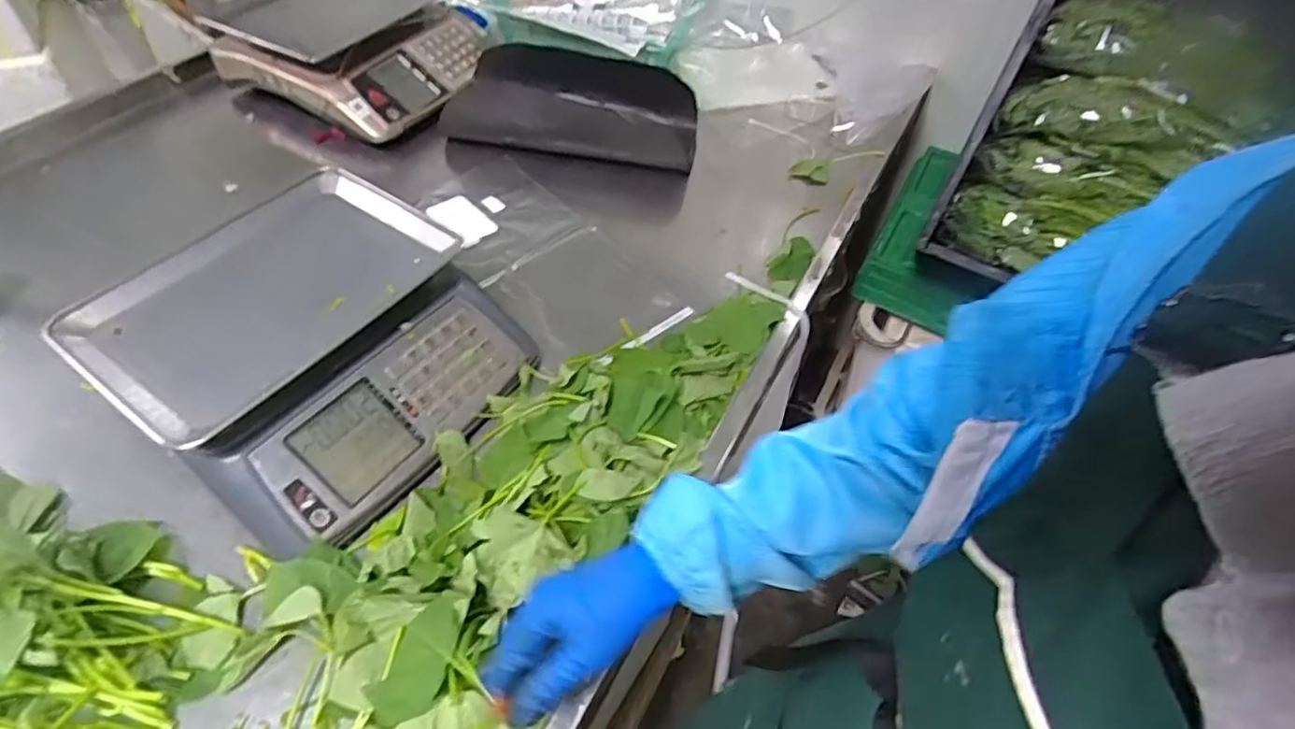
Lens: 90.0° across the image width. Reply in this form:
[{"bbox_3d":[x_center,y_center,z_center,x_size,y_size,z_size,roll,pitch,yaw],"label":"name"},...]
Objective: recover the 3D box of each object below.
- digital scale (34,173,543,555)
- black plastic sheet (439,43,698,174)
[{"bbox_3d":[-0.344,-0.028,0.672,0.353,0.110,0.333,29,53,18],"label":"digital scale"},{"bbox_3d":[-0.115,-0.415,1.030,0.394,0.096,0.192,14,50,7],"label":"black plastic sheet"}]

